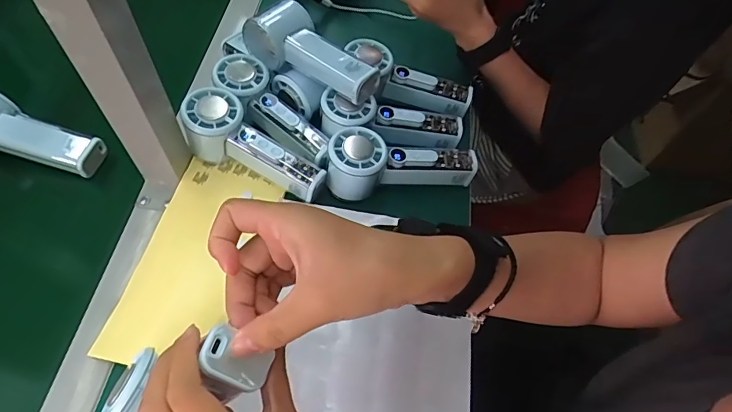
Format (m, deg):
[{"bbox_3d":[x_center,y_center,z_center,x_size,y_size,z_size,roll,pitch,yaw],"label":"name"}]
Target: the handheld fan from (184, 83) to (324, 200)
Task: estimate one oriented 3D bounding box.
[{"bbox_3d":[-0.114,-0.056,0.458,0.156,0.059,0.057,32,60,-3],"label":"handheld fan"}]

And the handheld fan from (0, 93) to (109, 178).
[{"bbox_3d":[-0.346,-0.071,0.455,0.150,0.044,0.056,18,58,-8],"label":"handheld fan"}]

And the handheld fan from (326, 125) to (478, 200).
[{"bbox_3d":[0.035,-0.040,0.467,0.155,0.057,0.060,3,58,-17],"label":"handheld fan"}]

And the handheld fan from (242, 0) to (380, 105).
[{"bbox_3d":[-0.055,-0.159,0.475,0.151,0.057,0.059,29,61,13],"label":"handheld fan"}]

